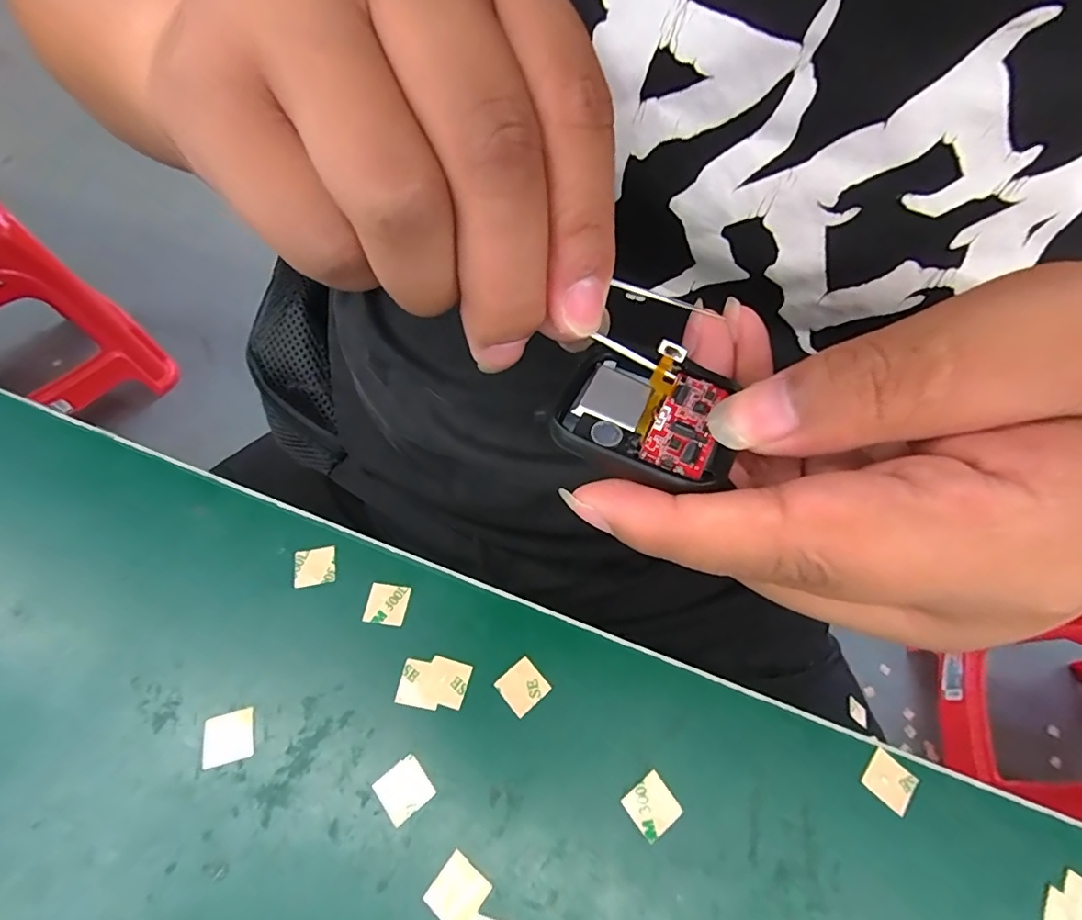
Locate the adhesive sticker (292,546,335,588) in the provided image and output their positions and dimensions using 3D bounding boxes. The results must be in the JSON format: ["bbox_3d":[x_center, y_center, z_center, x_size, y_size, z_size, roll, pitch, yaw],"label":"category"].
[{"bbox_3d":[-0.091,0.043,0.210,0.016,0.004,0.015,-7,61,-9],"label":"adhesive sticker"}]

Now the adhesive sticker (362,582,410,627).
[{"bbox_3d":[-0.061,0.057,0.204,0.015,0.004,0.015,8,60,-1],"label":"adhesive sticker"}]

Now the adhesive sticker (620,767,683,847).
[{"bbox_3d":[0.037,0.116,0.174,0.015,0.004,0.015,-32,66,-21],"label":"adhesive sticker"}]

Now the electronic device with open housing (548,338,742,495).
[{"bbox_3d":[0.026,-0.011,0.127,0.040,0.008,0.038,19,59,7],"label":"electronic device with open housing"}]

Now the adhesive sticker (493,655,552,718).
[{"bbox_3d":[-0.007,0.083,0.192,0.015,0.004,0.015,-38,68,-21],"label":"adhesive sticker"}]

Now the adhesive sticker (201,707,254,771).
[{"bbox_3d":[-0.106,0.094,0.176,0.016,0.004,0.016,-13,61,-12],"label":"adhesive sticker"}]

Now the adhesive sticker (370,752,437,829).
[{"bbox_3d":[-0.046,0.109,0.173,0.016,0.004,0.015,-36,67,-20],"label":"adhesive sticker"}]

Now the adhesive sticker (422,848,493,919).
[{"bbox_3d":[-0.026,0.133,0.160,0.015,0.004,0.016,34,61,17],"label":"adhesive sticker"}]

